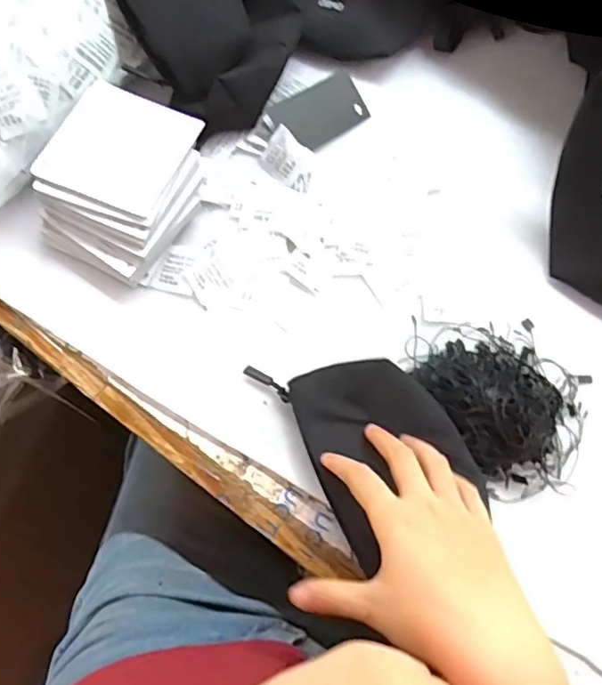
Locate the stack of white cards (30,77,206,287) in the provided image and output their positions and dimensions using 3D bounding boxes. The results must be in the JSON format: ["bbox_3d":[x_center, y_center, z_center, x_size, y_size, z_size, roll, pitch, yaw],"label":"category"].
[{"bbox_3d":[-0.151,-0.132,0.478,0.116,0.055,0.135,24,73,11],"label":"stack of white cards"}]

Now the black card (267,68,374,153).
[{"bbox_3d":[0.021,-0.215,0.531,0.090,0.005,0.058,-40,88,-21],"label":"black card"}]

